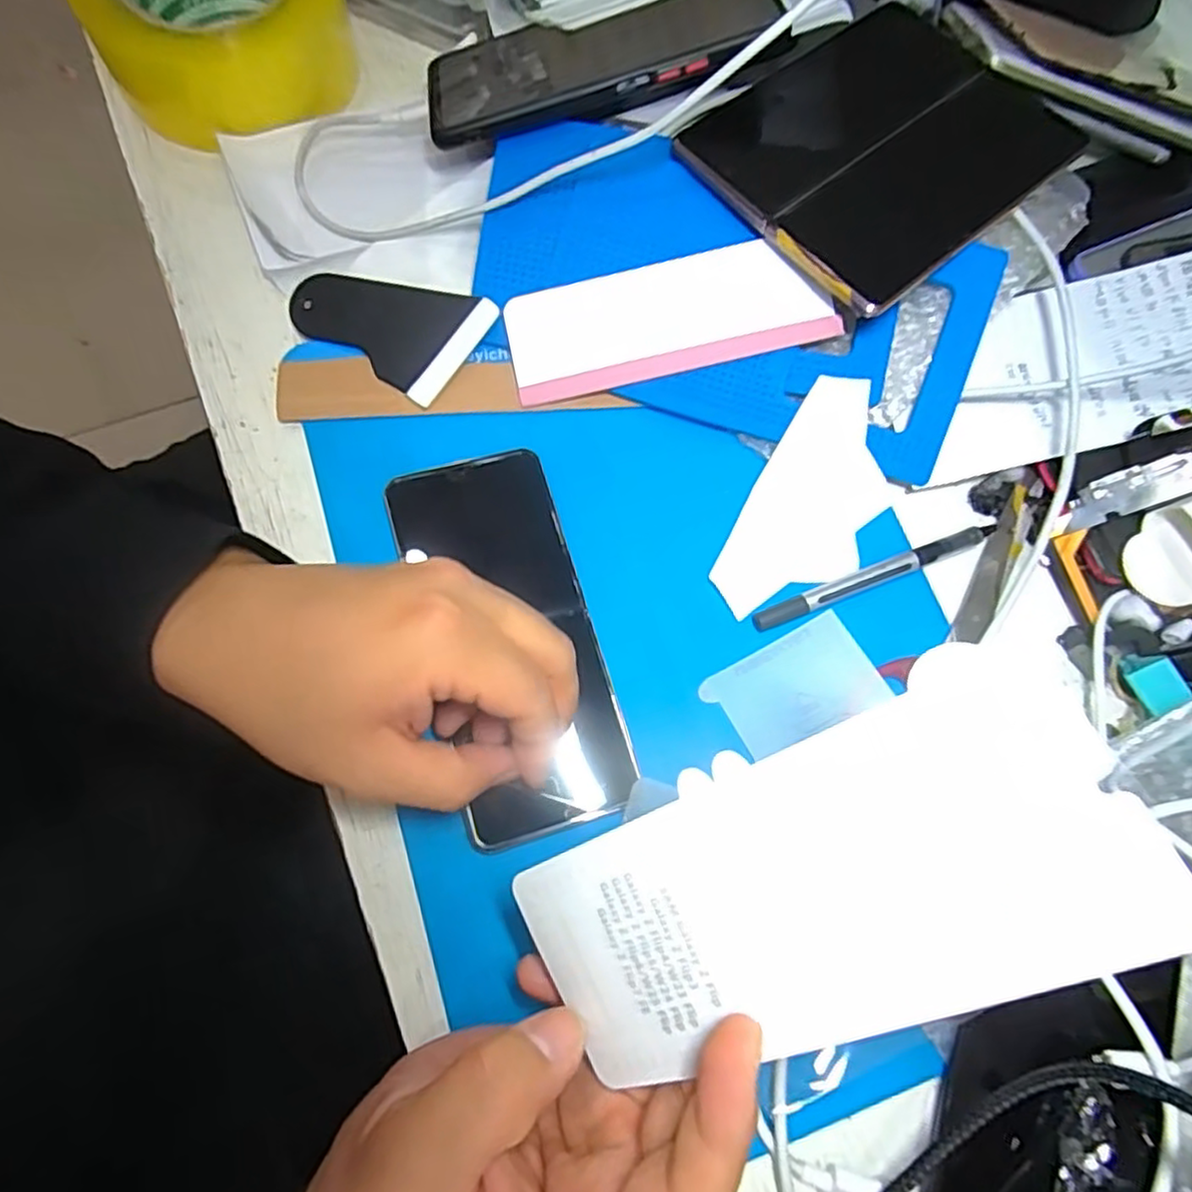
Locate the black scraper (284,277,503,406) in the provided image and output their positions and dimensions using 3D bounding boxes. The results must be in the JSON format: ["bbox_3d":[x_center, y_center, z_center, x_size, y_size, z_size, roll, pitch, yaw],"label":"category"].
[{"bbox_3d":[-0.099,-0.134,0.324,0.091,0.011,0.055,33,74,7],"label":"black scraper"}]

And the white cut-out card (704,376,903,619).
[{"bbox_3d":[0.101,-0.040,0.313,0.061,0.006,0.119,34,82,-10],"label":"white cut-out card"}]

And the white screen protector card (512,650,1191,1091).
[{"bbox_3d":[0.047,0.074,0.167,0.151,0.005,0.064,-32,74,24],"label":"white screen protector card"}]

